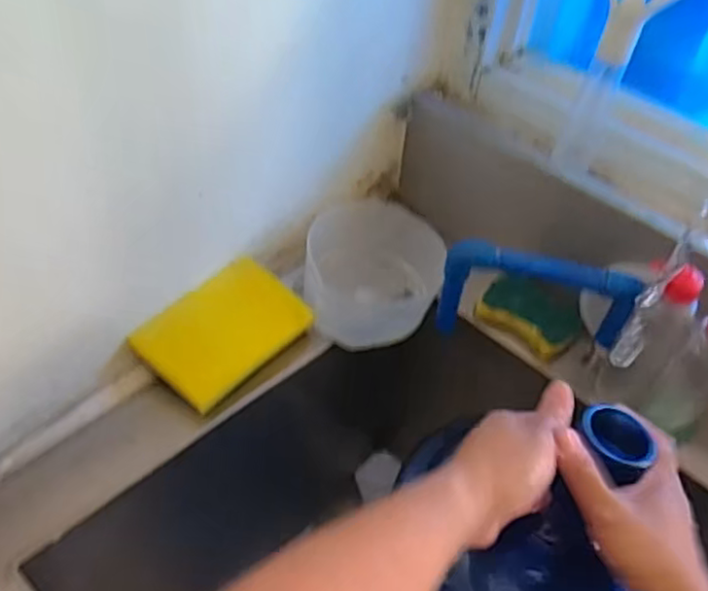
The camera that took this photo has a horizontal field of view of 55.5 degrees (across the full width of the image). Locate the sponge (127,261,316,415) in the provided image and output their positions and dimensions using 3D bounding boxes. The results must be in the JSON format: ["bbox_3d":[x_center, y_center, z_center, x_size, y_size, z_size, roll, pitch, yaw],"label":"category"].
[{"bbox_3d":[-0.121,0.031,0.631,0.099,0.017,0.147,42,61,13],"label":"sponge"}]

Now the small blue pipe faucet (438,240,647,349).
[{"bbox_3d":[0.167,0.000,0.627,0.179,0.100,0.023,7,43,20],"label":"small blue pipe faucet"}]

